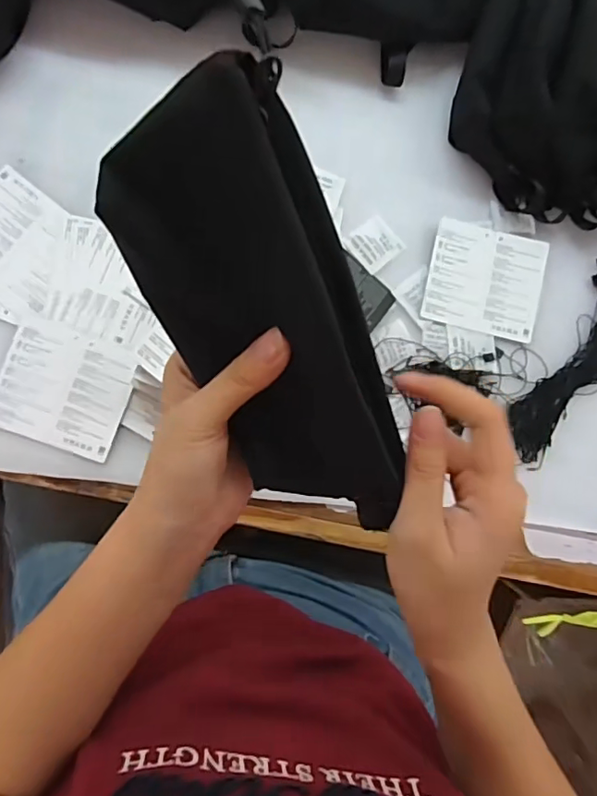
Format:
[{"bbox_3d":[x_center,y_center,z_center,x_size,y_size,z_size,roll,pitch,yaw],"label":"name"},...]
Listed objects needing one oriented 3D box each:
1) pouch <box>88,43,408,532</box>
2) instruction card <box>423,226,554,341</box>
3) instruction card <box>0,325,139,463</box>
[{"bbox_3d":[-0.010,-0.024,0.229,0.191,0.091,0.020,61,38,-26],"label":"pouch"},{"bbox_3d":[0.161,-0.101,0.464,0.100,0.005,0.090,12,84,-4],"label":"instruction card"},{"bbox_3d":[-0.184,-0.007,0.424,0.101,0.008,0.088,18,88,1],"label":"instruction card"}]

